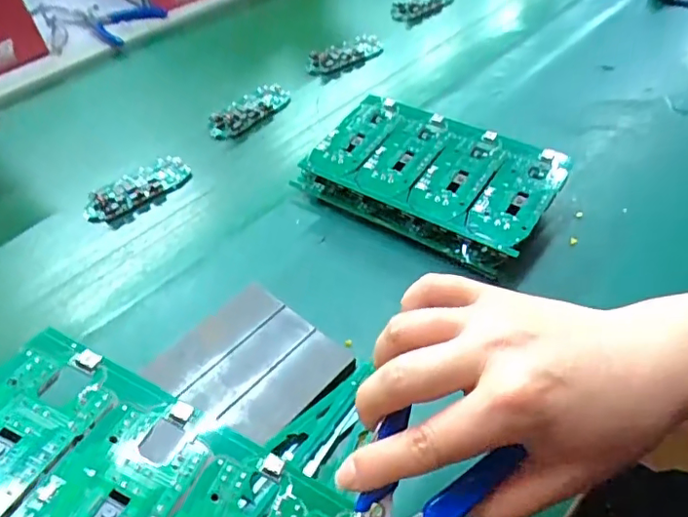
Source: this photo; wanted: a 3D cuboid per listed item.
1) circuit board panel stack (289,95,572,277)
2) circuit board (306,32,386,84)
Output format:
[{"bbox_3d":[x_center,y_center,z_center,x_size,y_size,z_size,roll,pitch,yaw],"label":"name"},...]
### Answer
[{"bbox_3d":[0.072,-0.068,0.459,0.191,0.049,0.116,28,56,20],"label":"circuit board panel stack"},{"bbox_3d":[0.004,-0.244,0.657,0.107,0.024,0.041,-26,56,-20],"label":"circuit board"}]

